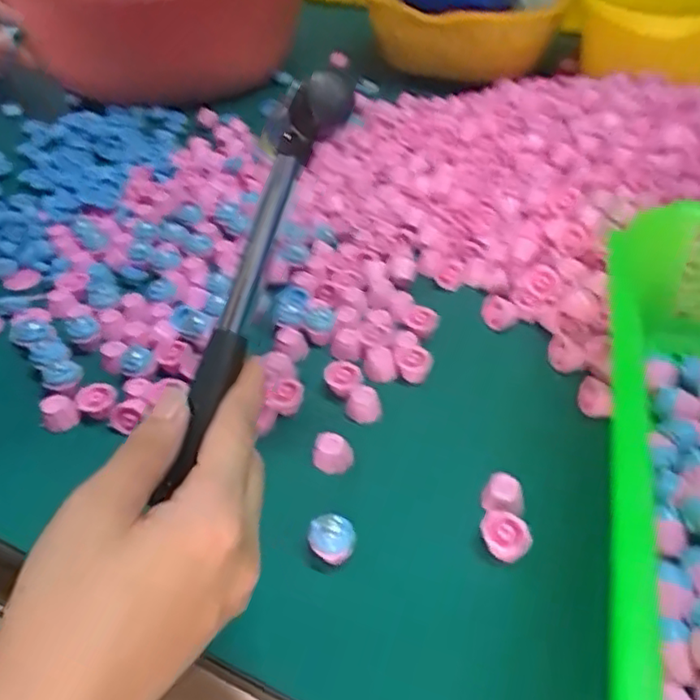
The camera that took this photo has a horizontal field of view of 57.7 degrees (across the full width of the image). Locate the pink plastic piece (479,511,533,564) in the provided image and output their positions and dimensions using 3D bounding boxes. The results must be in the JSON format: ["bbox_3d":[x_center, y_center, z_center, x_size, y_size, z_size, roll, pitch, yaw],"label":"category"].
[{"bbox_3d":[0.074,0.088,0.302,0.023,0.011,0.019,29,52,29],"label":"pink plastic piece"}]

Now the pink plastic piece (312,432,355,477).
[{"bbox_3d":[-0.009,0.055,0.341,0.021,0.015,0.017,-8,44,-5],"label":"pink plastic piece"}]

